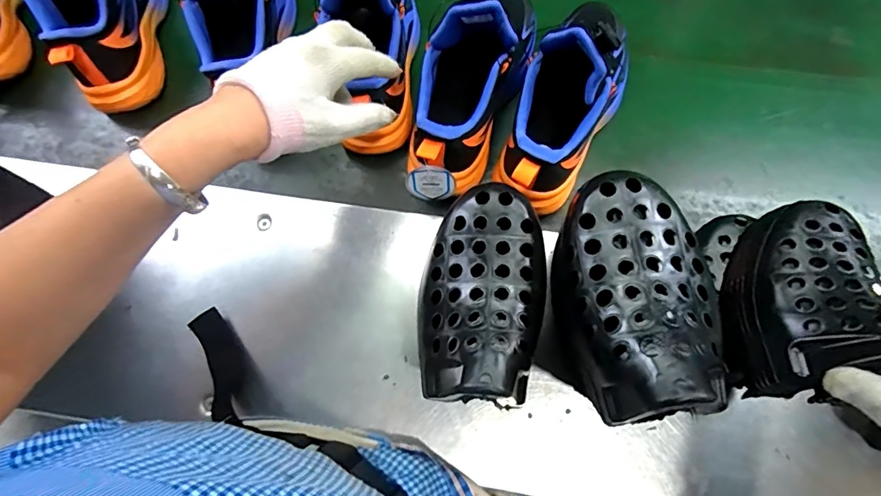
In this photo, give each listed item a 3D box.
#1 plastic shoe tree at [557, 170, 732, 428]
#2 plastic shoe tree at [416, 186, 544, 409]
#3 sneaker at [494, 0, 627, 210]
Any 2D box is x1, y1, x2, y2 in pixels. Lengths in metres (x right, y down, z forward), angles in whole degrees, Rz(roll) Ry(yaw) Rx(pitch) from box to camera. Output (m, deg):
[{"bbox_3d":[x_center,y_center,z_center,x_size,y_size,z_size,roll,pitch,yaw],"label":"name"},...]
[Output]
[{"bbox_3d":[0.115,0.022,0.266,0.086,0.051,0.135,-9,75,1],"label":"plastic shoe tree"},{"bbox_3d":[0.028,0.028,0.306,0.076,0.051,0.135,8,76,5],"label":"plastic shoe tree"},{"bbox_3d":[0.126,-0.151,0.443,0.079,0.132,0.242,30,72,10],"label":"sneaker"}]

